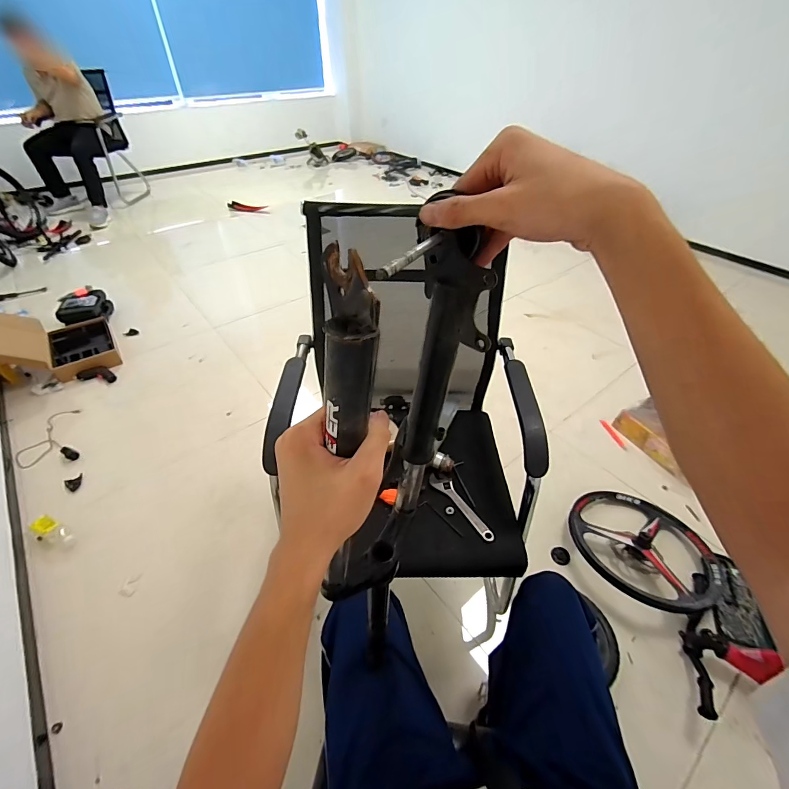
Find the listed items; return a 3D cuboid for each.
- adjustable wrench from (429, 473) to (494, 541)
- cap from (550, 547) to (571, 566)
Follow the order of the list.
[{"bbox_3d":[0.146,0.236,0.845,0.043,0.012,0.186,-28,50,-27],"label":"adjustable wrench"},{"bbox_3d":[0.520,0.503,1.225,0.052,0.026,0.055,0,43,0],"label":"cap"}]

